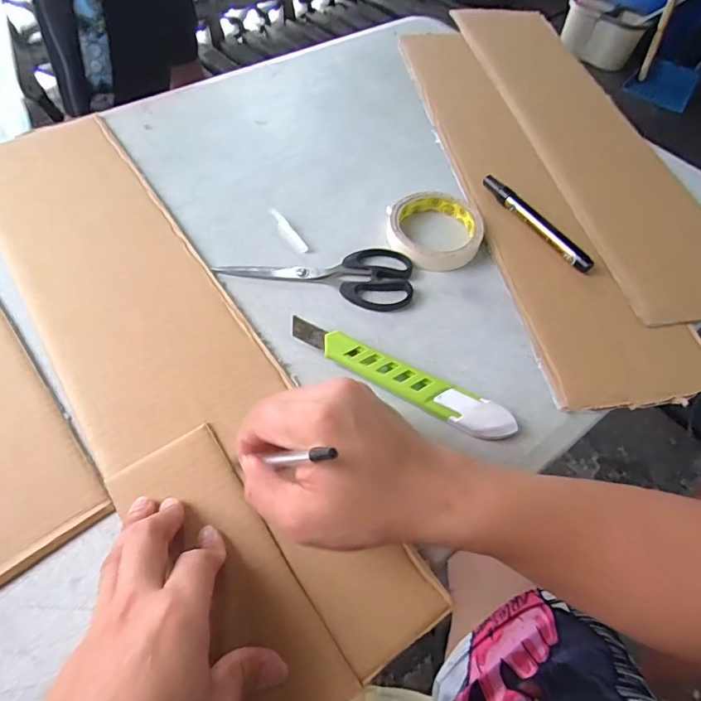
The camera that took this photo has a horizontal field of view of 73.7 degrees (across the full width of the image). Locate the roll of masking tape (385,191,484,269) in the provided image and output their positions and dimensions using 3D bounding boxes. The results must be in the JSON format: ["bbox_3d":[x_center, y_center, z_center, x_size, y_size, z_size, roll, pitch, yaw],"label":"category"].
[{"bbox_3d":[0.084,-0.121,0.455,0.090,0.017,0.100,32,61,16],"label":"roll of masking tape"}]

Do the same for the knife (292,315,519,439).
[{"bbox_3d":[0.036,0.022,0.365,0.185,0.020,0.027,26,59,13],"label":"knife"}]

